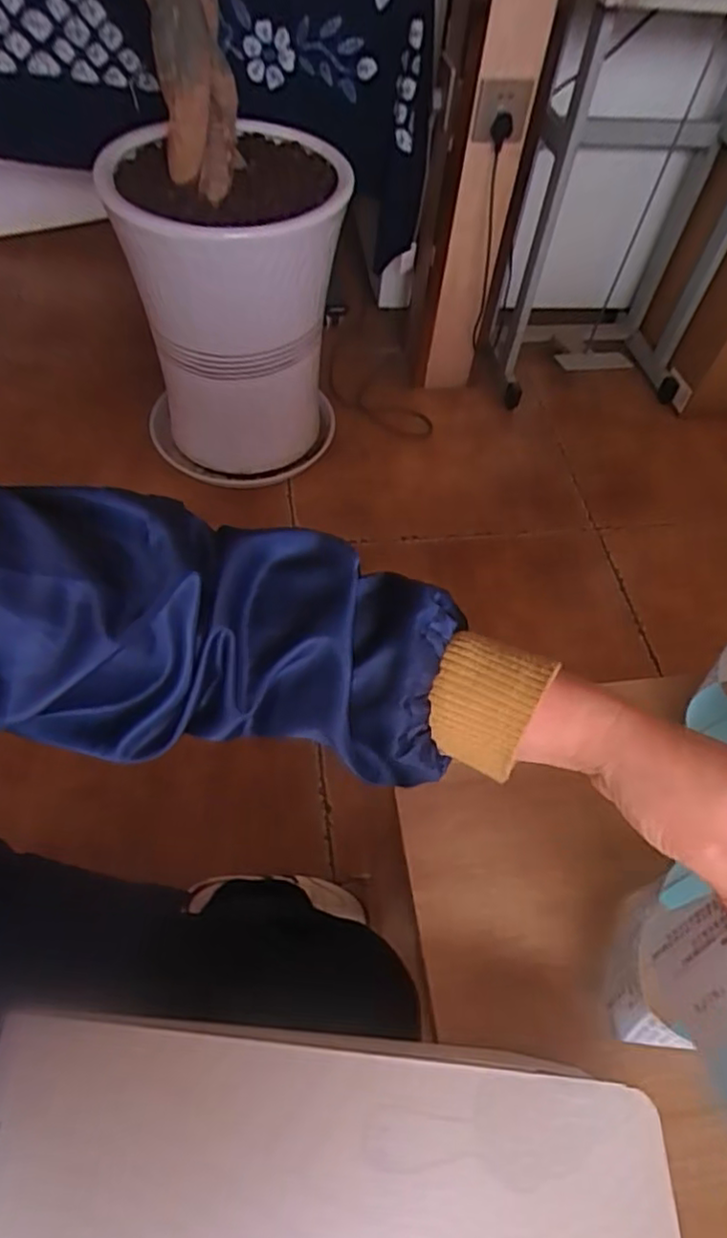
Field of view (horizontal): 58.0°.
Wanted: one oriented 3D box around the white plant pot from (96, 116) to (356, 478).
[{"bbox_3d":[-0.209,-0.503,1.118,0.338,0.463,0.311,-1,56,-6],"label":"white plant pot"}]

